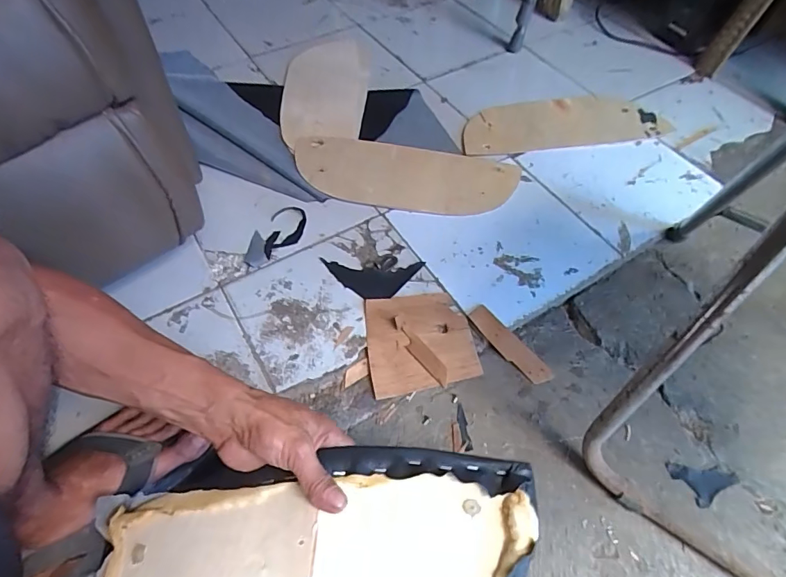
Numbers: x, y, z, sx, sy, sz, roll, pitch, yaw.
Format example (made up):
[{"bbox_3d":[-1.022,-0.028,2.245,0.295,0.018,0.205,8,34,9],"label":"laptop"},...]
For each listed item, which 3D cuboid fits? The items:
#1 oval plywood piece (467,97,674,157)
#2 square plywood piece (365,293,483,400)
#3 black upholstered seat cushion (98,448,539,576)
[{"bbox_3d":[0.346,-0.346,0.925,0.423,0.014,0.169,-12,58,-9],"label":"oval plywood piece"},{"bbox_3d":[0.040,0.076,0.655,0.154,0.015,0.147,-8,58,-6],"label":"square plywood piece"},{"bbox_3d":[-0.075,0.220,0.366,0.384,0.062,0.152,-9,57,5],"label":"black upholstered seat cushion"}]

